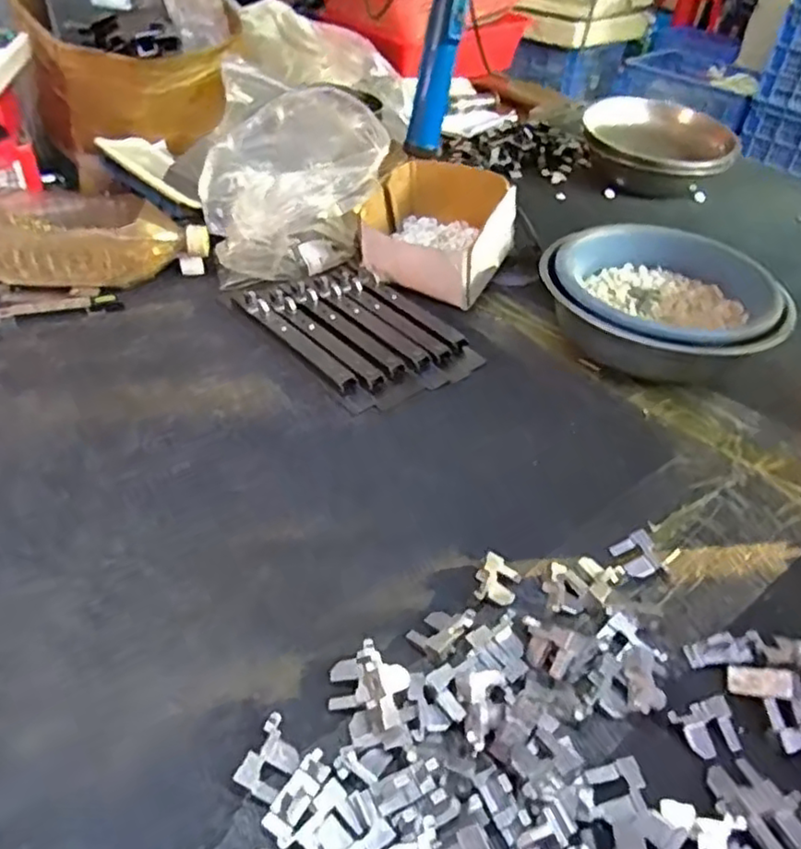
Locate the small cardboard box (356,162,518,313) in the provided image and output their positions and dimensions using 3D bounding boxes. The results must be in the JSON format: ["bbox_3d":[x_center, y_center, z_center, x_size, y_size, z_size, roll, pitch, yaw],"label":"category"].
[{"bbox_3d":[0.040,-0.201,0.700,0.142,0.096,0.148,17,41,13],"label":"small cardboard box"}]

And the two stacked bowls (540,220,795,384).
[{"bbox_3d":[0.247,-0.112,0.627,0.207,0.081,0.178,32,46,27],"label":"two stacked bowls"}]

